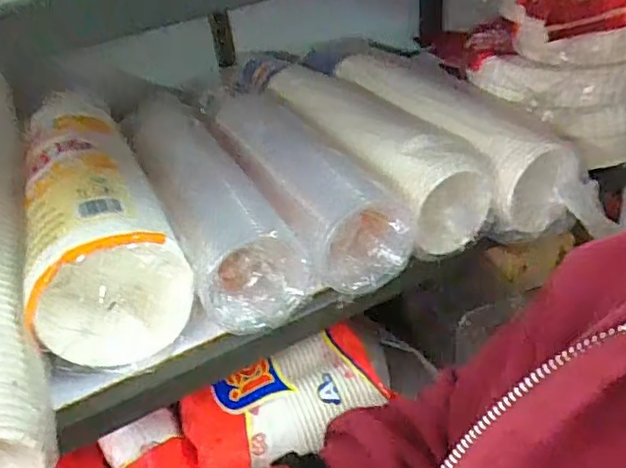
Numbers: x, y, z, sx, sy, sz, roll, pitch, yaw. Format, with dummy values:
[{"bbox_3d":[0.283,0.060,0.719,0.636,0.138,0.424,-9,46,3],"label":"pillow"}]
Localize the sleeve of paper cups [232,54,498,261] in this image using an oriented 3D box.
[{"bbox_3d":[0.045,-0.112,0.658,0.099,0.080,0.368,-21,38,-18],"label":"sleeve of paper cups"}]

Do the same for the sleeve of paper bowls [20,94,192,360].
[{"bbox_3d":[-0.225,-0.032,0.589,0.121,0.112,0.357,-20,38,-17],"label":"sleeve of paper bowls"}]

